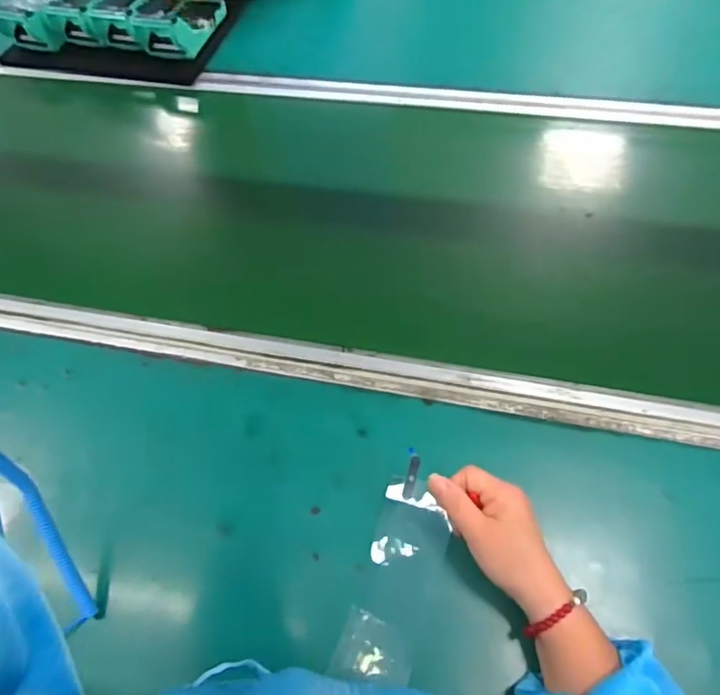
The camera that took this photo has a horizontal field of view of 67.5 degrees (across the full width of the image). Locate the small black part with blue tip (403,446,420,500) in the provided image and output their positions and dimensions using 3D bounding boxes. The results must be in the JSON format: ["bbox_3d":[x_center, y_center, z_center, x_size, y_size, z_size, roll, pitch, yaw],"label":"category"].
[{"bbox_3d":[0.042,0.102,0.437,0.010,0.005,0.041,7,69,9],"label":"small black part with blue tip"}]

